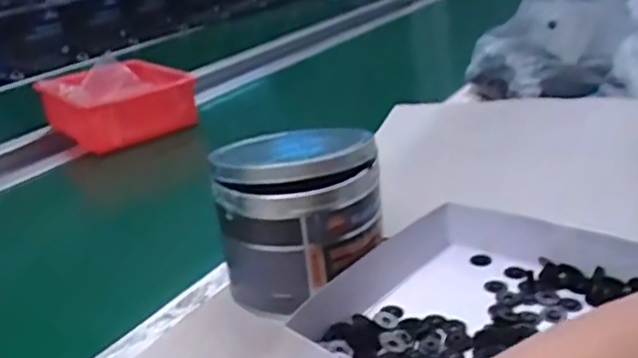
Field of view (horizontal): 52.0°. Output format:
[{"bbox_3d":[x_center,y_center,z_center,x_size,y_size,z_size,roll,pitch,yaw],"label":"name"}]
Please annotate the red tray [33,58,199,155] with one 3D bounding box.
[{"bbox_3d":[-0.304,-0.115,1.000,0.209,0.073,0.241,-15,24,-18],"label":"red tray"}]

